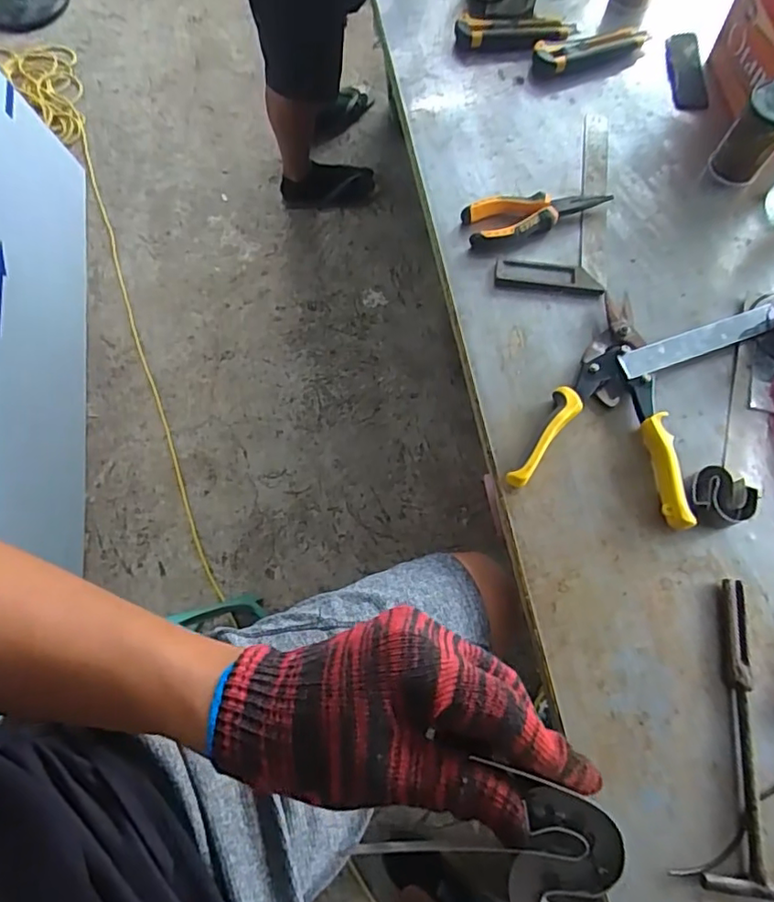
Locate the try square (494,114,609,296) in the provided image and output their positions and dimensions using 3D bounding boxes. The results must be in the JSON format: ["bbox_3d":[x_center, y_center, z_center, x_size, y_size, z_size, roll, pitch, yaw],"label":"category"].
[{"bbox_3d":[0.187,-0.282,0.637,0.109,0.010,0.255,8,70,5],"label":"try square"}]

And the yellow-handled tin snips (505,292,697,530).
[{"bbox_3d":[0.213,-0.050,0.543,0.151,0.028,0.213,15,71,7],"label":"yellow-handled tin snips"}]

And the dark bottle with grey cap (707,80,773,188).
[{"bbox_3d":[0.387,-0.332,0.609,0.054,0.108,0.043,39,74,14],"label":"dark bottle with grey cap"}]

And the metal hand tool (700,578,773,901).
[{"bbox_3d":[0.286,0.217,0.451,0.069,0.012,0.222,10,71,5],"label":"metal hand tool"}]

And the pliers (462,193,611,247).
[{"bbox_3d":[0.162,-0.258,0.620,0.157,0.020,0.057,-14,70,-3],"label":"pliers"}]

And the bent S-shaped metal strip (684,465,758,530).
[{"bbox_3d":[0.288,0.043,0.507,0.052,0.028,0.044,24,73,10],"label":"bent S-shaped metal strip"}]

